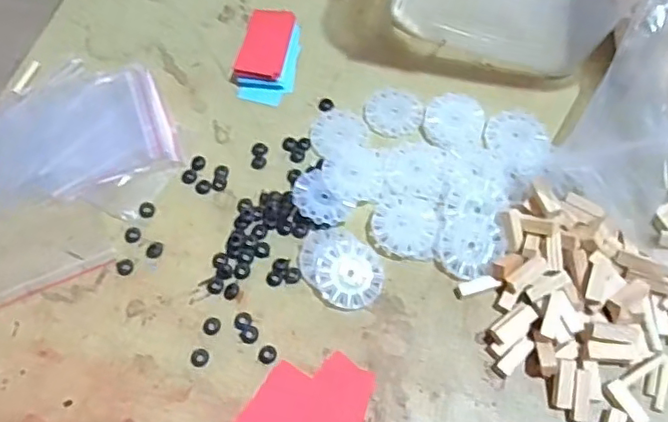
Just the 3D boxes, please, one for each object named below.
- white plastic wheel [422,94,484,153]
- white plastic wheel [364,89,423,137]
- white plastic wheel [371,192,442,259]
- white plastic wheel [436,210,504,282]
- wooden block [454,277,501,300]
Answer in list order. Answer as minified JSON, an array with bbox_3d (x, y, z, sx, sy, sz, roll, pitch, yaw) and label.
[{"bbox_3d":[0.082,-0.060,0.390,0.040,0.006,0.046,30,68,16],"label":"white plastic wheel"},{"bbox_3d":[0.041,-0.069,0.399,0.040,0.004,0.040,-1,63,2],"label":"white plastic wheel"},{"bbox_3d":[0.044,0.007,0.352,0.040,0.004,0.039,-1,63,2],"label":"white plastic wheel"},{"bbox_3d":[0.082,0.020,0.347,0.036,0.009,0.040,24,66,14],"label":"white plastic wheel"},{"bbox_3d":[0.084,0.044,0.337,0.026,0.004,0.007,-19,81,3],"label":"wooden block"}]

